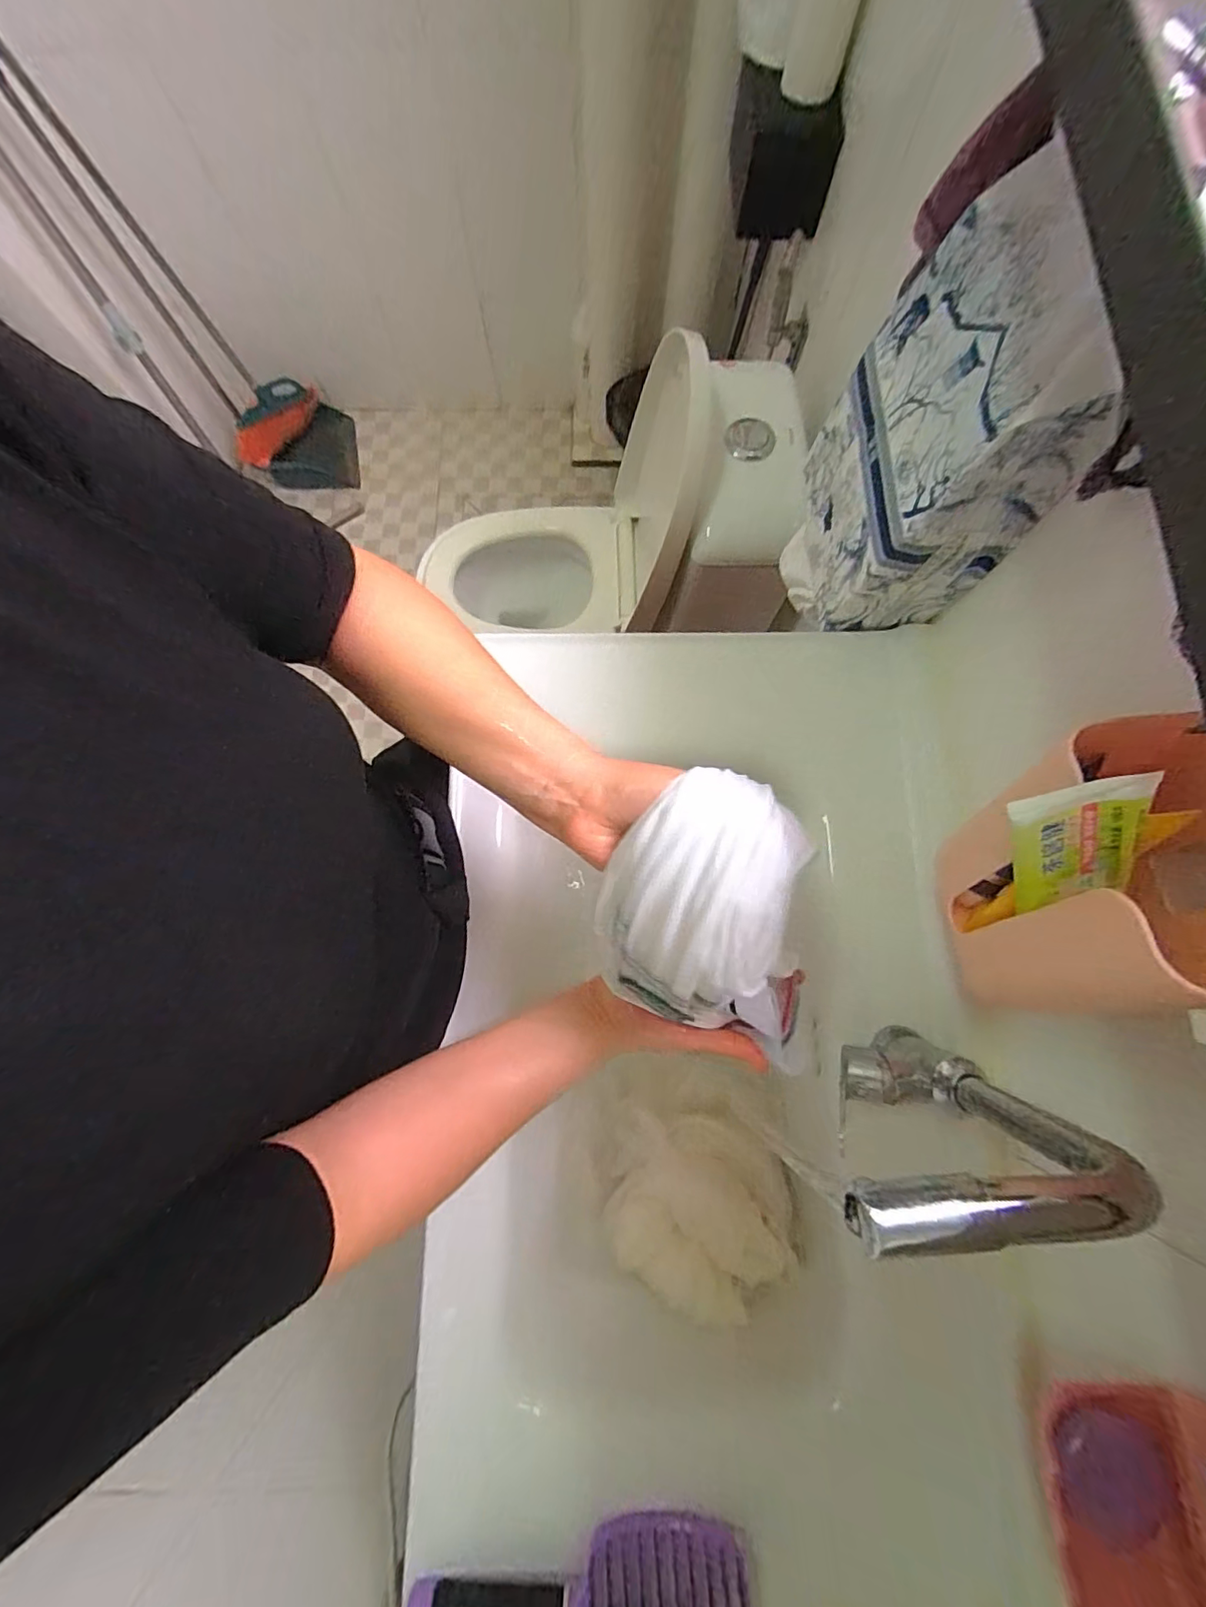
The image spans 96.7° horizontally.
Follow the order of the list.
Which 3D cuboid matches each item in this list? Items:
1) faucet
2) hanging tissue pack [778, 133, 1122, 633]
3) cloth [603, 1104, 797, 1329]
[{"bbox_3d":[0.189,0.199,0.339,0.158,0.245,0.034,-7,79,-1],"label":"faucet"},{"bbox_3d":[0.274,-0.299,0.467,0.124,0.285,0.203,4,79,1],"label":"hanging tissue pack"},{"bbox_3d":[0.088,0.376,0.497,0.168,0.072,0.151,10,79,2],"label":"cloth"}]

